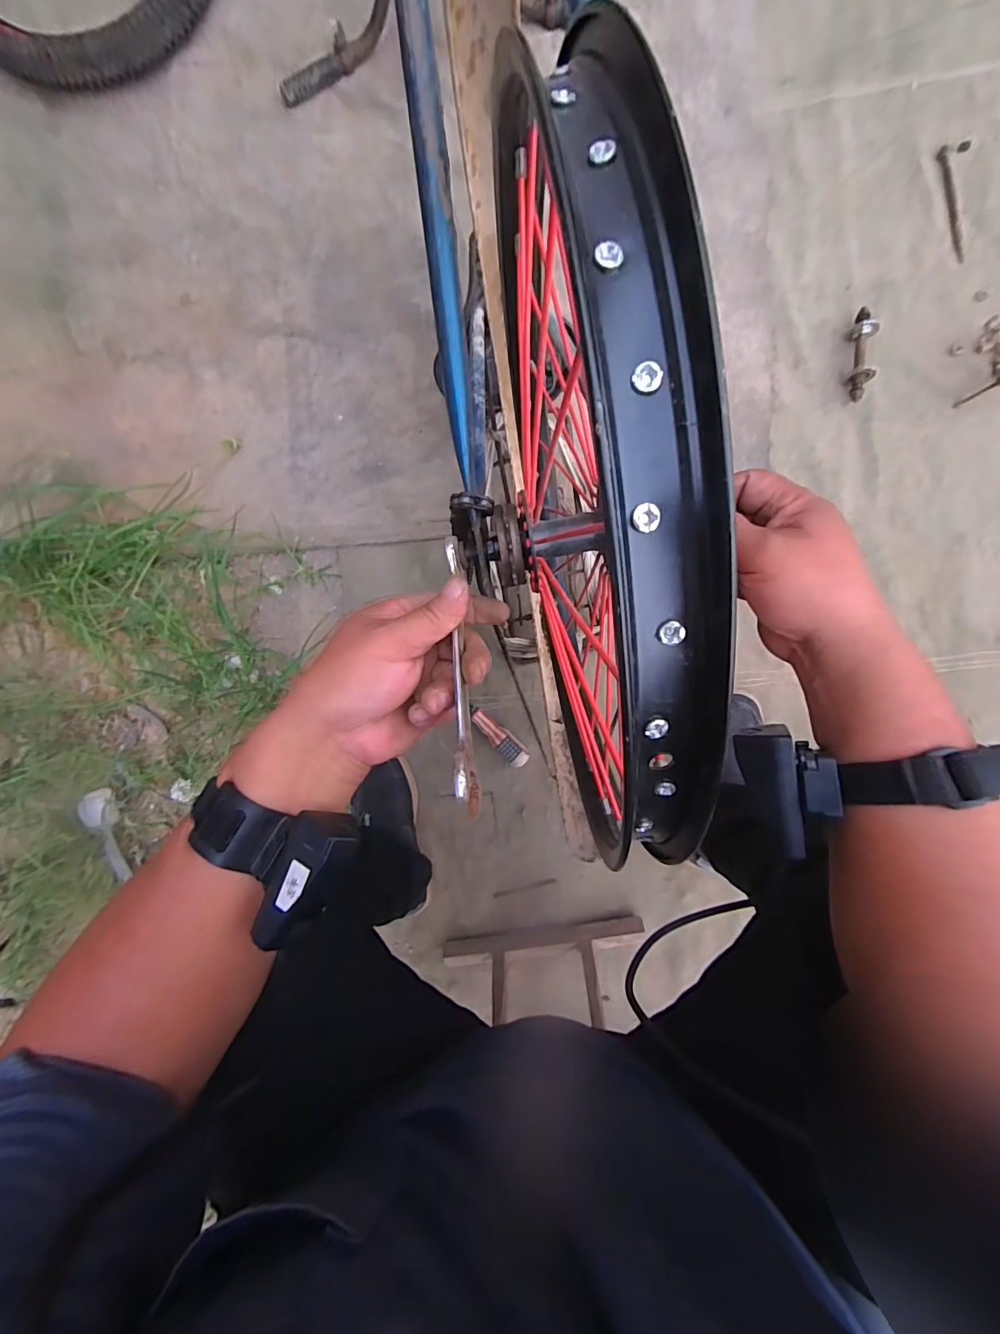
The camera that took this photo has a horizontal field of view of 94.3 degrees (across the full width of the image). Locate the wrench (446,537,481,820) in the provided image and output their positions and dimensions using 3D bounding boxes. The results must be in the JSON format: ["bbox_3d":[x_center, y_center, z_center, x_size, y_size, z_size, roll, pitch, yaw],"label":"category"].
[{"bbox_3d":[-0.023,-0.002,0.275,0.010,0.025,0.172,-6,66,3],"label":"wrench"}]

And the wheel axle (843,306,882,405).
[{"bbox_3d":[0.536,-0.465,0.687,0.035,0.034,0.132,6,92,3],"label":"wheel axle"}]

